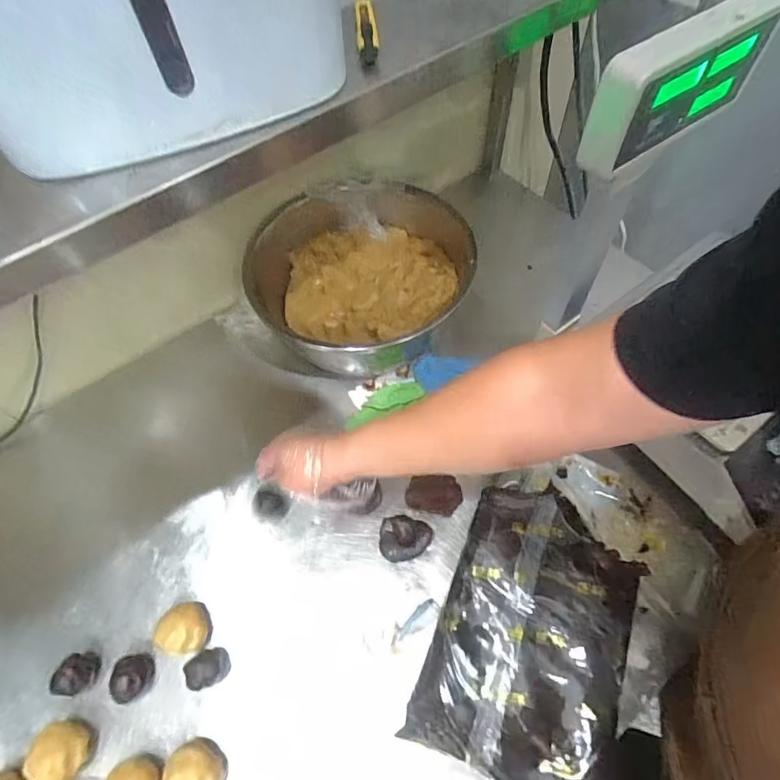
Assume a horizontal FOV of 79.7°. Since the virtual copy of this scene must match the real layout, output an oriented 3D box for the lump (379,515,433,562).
[{"bbox_3d":[0.021,0.196,0.612,0.069,0.031,0.059,4,60,6],"label":"lump"}]

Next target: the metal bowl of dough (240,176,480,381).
[{"bbox_3d":[-0.050,-0.189,0.759,0.309,0.134,0.311,-2,60,3],"label":"metal bowl of dough"}]

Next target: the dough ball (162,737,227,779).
[{"bbox_3d":[-0.206,0.404,0.491,0.054,0.056,0.062,-37,64,-16],"label":"dough ball"}]

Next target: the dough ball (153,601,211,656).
[{"bbox_3d":[-0.243,0.283,0.557,0.051,0.045,0.055,-2,60,3],"label":"dough ball"}]

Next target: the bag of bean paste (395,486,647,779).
[{"bbox_3d":[0.155,0.256,0.501,0.193,0.043,0.287,19,63,14],"label":"bag of bean paste"}]

